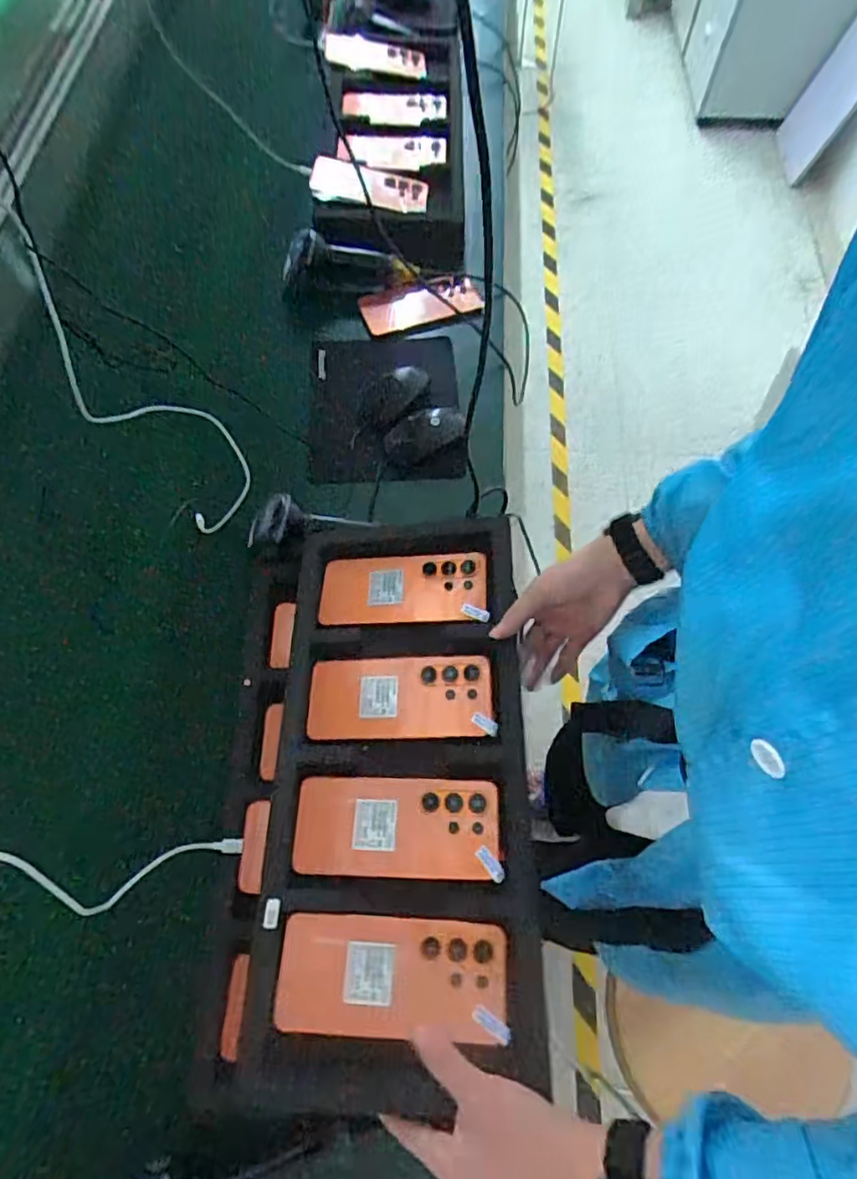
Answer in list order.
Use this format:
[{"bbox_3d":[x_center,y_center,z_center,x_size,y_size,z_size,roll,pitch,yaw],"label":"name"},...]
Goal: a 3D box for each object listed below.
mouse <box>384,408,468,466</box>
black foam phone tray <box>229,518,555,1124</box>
[{"bbox_3d":[-0.004,-0.198,0.796,0.106,0.030,0.056,-29,68,-13],"label":"mouse"},{"bbox_3d":[-0.024,0.155,0.564,0.218,0.060,0.482,1,60,0],"label":"black foam phone tray"}]

